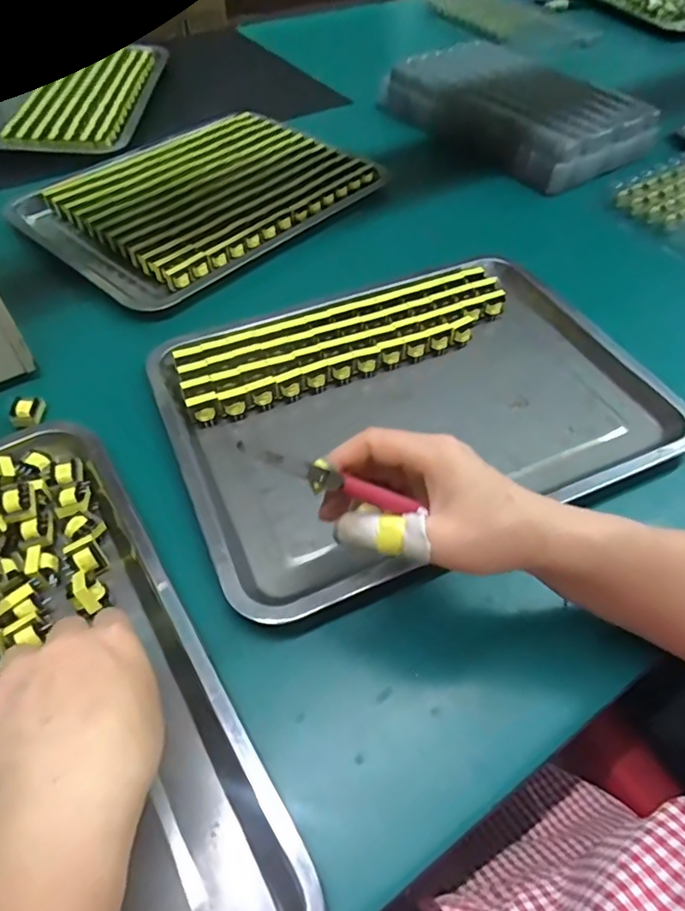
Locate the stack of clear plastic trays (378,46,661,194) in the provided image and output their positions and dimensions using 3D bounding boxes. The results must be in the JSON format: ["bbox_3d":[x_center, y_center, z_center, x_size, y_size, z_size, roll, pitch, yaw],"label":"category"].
[{"bbox_3d":[0.248,-0.512,0.784,0.236,0.053,0.332,-27,58,-20],"label":"stack of clear plastic trays"}]

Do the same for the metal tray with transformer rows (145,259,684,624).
[{"bbox_3d":[0.059,-0.047,0.460,0.392,0.035,0.283,-19,56,-15],"label":"metal tray with transformer rows"}]

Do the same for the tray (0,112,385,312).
[{"bbox_3d":[-0.171,-0.317,0.657,0.264,0.028,0.376,37,61,22],"label":"tray"}]

